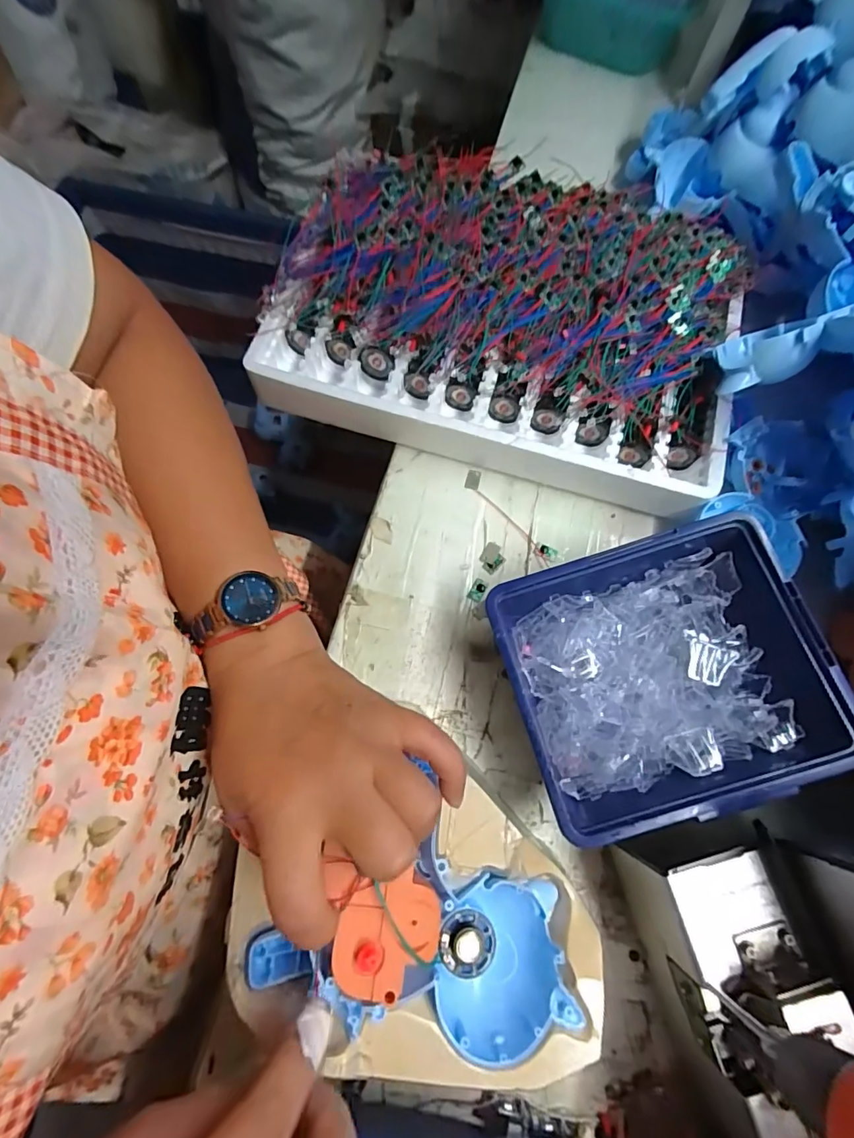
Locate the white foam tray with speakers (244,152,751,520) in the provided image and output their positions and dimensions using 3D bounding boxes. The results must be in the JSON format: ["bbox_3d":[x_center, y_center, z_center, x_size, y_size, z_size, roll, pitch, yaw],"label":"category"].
[{"bbox_3d":[0.058,-0.195,0.374,0.335,0.069,0.227,16,72,3],"label":"white foam tray with speakers"}]

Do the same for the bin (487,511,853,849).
[{"bbox_3d":[0.129,0.063,0.287,0.162,0.076,0.144,-14,72,-6],"label":"bin"}]

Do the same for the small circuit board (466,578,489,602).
[{"bbox_3d":[0.036,0.015,0.340,0.010,0.004,0.017,28,73,7],"label":"small circuit board"}]

